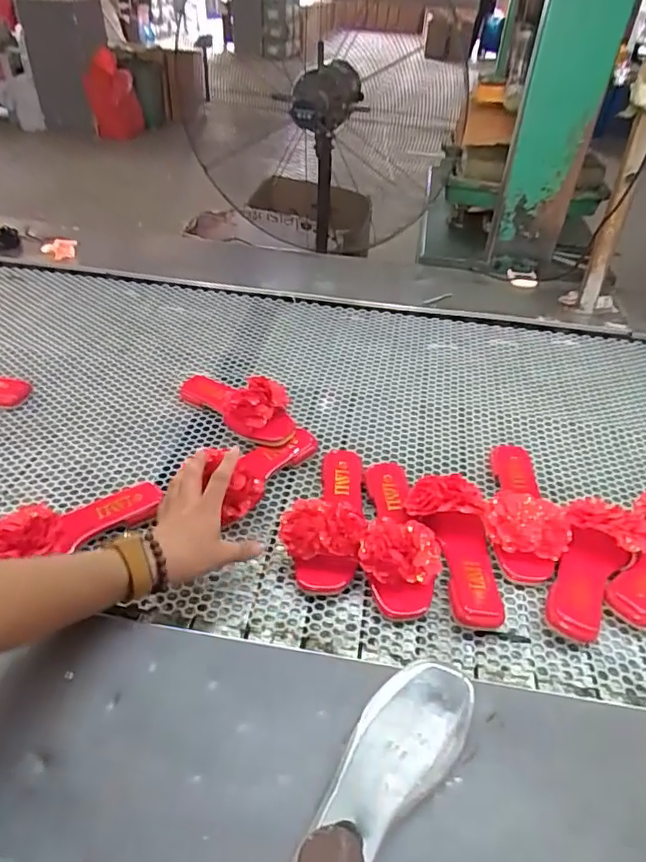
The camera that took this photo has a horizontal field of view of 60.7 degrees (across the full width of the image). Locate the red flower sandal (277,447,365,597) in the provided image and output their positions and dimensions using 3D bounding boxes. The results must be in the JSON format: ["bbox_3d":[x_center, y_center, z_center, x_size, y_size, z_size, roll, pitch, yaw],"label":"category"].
[{"bbox_3d":[0.017,0.103,0.749,0.099,0.070,0.228,14,41,12],"label":"red flower sandal"}]

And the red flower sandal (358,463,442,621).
[{"bbox_3d":[0.102,0.129,0.726,0.098,0.071,0.216,7,40,4],"label":"red flower sandal"}]

